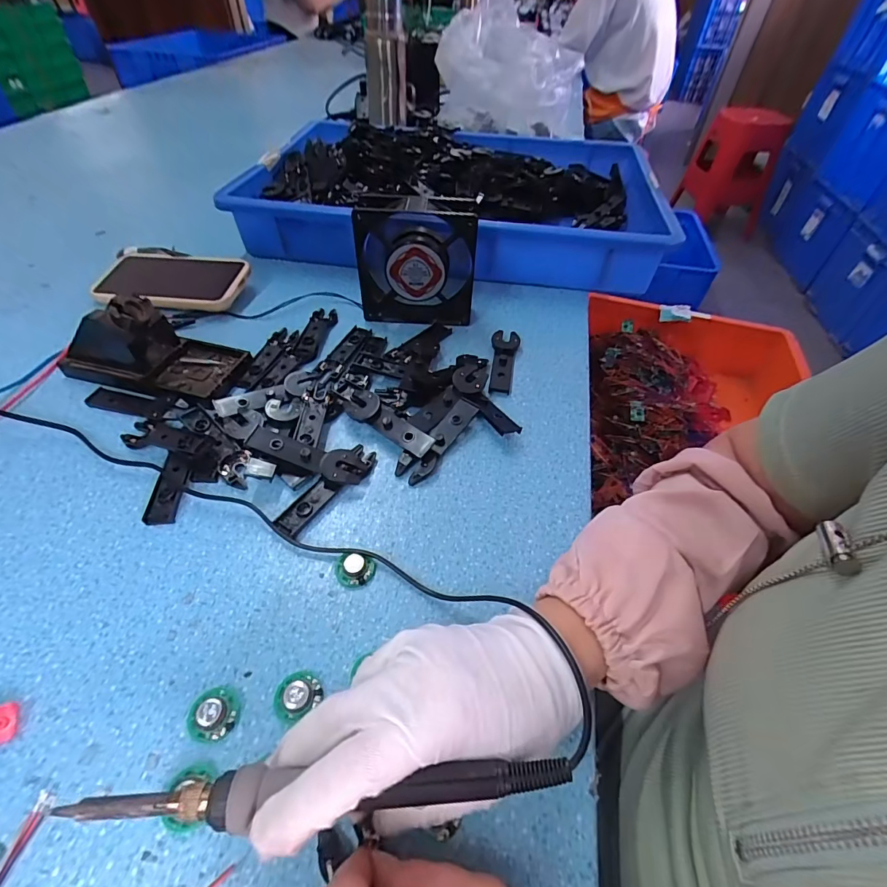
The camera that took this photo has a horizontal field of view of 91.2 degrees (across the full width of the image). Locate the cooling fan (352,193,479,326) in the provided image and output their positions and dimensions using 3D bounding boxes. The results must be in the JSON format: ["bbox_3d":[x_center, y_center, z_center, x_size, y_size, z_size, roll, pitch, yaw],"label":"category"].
[{"bbox_3d":[-0.029,-0.189,0.454,0.120,0.121,0.036,8,50,5],"label":"cooling fan"}]

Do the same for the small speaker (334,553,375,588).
[{"bbox_3d":[-0.060,0.086,0.294,0.025,0.007,0.022,13,50,8],"label":"small speaker"}]

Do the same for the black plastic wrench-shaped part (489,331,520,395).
[{"bbox_3d":[0.060,-0.085,0.446,0.027,0.012,0.092,11,50,7],"label":"black plastic wrench-shaped part"}]

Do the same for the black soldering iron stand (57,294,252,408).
[{"bbox_3d":[-0.270,-0.094,0.396,0.161,0.068,0.072,13,50,8],"label":"black soldering iron stand"}]

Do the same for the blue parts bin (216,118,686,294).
[{"bbox_3d":[0.026,-0.361,0.631,0.533,0.091,0.361,8,50,5],"label":"blue parts bin"}]

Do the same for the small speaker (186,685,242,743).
[{"bbox_3d":[-0.126,0.147,0.237,0.027,0.009,0.026,7,49,4],"label":"small speaker"}]

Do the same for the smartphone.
[{"bbox_3d":[-0.313,-0.188,0.505,0.169,0.018,0.087,7,56,7],"label":"smartphone"}]

